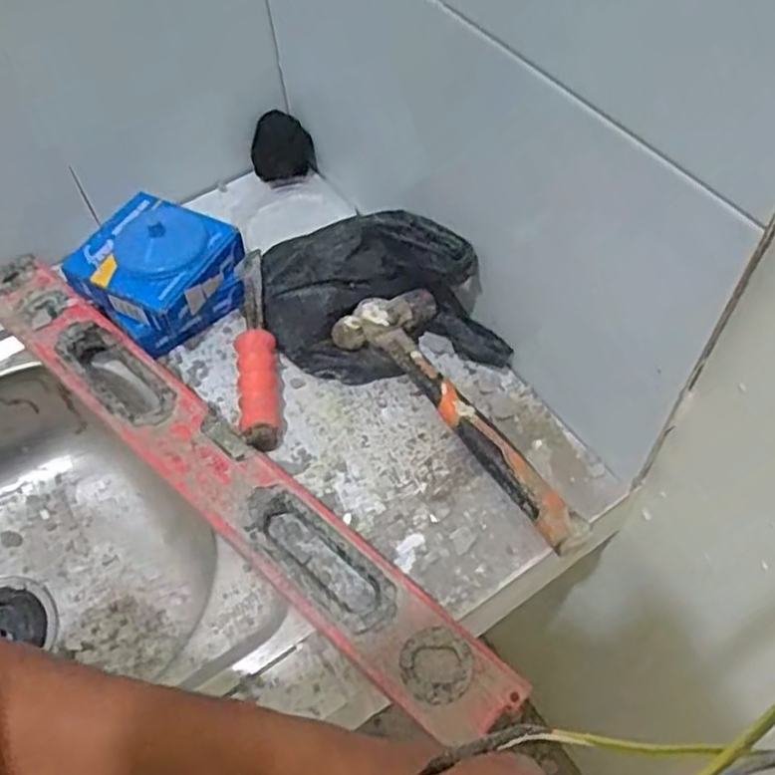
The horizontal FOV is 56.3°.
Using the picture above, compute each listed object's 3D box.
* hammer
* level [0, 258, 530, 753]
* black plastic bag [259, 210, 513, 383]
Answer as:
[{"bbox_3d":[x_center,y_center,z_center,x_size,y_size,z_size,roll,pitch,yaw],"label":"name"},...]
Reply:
[{"bbox_3d":[0.046,0.026,0.554,0.096,0.049,0.251,-24,58,-12],"label":"hammer"},{"bbox_3d":[-0.142,0.058,0.558,0.561,0.030,0.061,37,66,24],"label":"level"},{"bbox_3d":[-0.010,-0.089,0.612,0.197,0.088,0.154,-6,57,0],"label":"black plastic bag"}]

